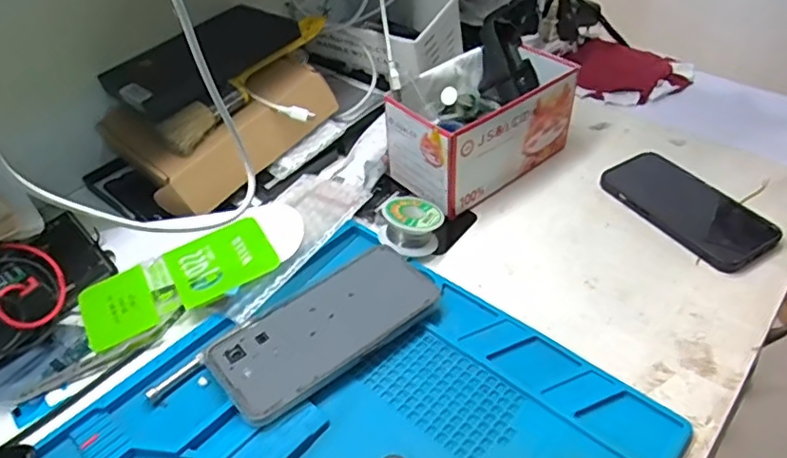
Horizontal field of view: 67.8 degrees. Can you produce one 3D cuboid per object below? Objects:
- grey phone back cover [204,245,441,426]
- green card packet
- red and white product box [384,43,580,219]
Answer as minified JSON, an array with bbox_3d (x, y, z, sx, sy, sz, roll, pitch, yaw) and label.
[{"bbox_3d":[-0.050,0.072,0.441,0.168,0.009,0.081,-31,48,-24],"label":"grey phone back cover"},{"bbox_3d":[-0.144,0.026,0.492,0.082,0.005,0.069,-28,53,-17],"label":"green card packet"},{"bbox_3d":[0.088,-0.107,0.582,0.177,0.091,0.107,-28,48,-26],"label":"red and white product box"}]

